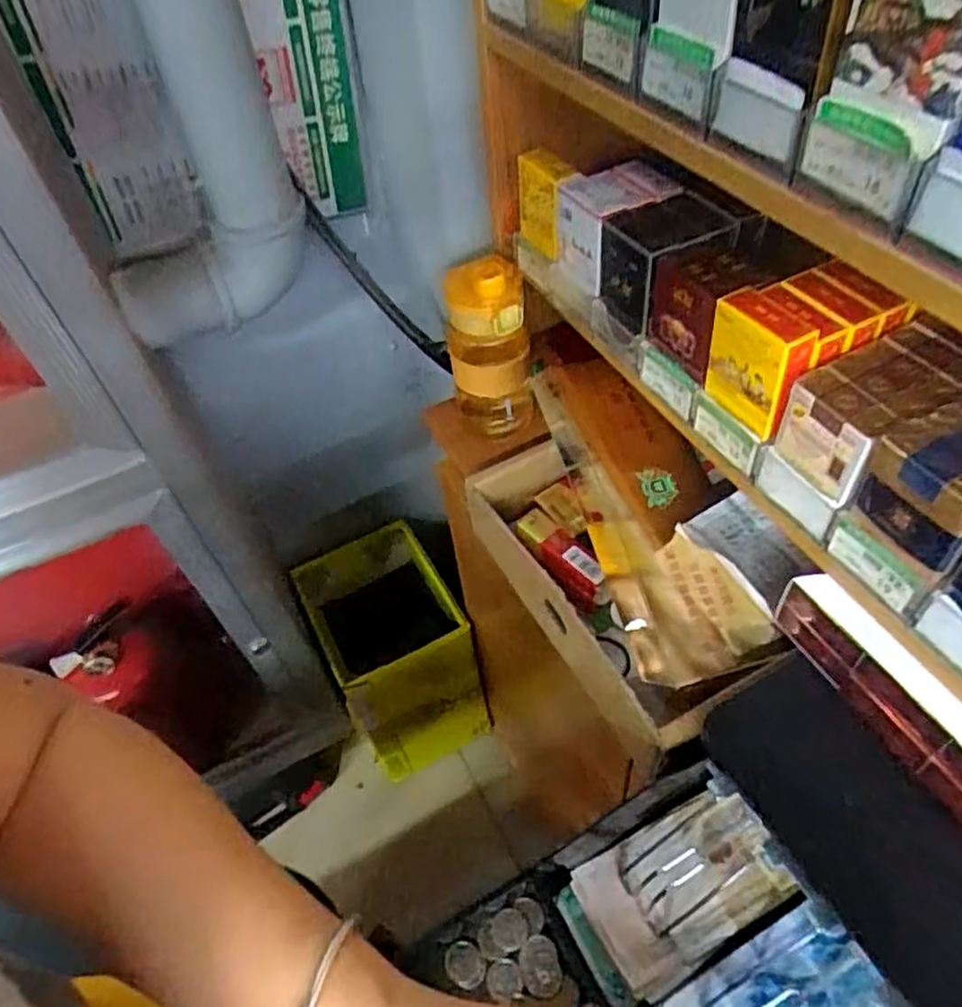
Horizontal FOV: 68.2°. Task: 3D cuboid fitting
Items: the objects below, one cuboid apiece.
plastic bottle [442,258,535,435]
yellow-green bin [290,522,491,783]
[{"bbox_3d":[0.008,-0.145,0.690,0.076,0.184,0.078,-7,50,0],"label":"plastic bottle"},{"bbox_3d":[-0.147,0.271,1.264,0.212,0.378,0.281,-23,51,-13],"label":"yellow-green bin"}]

